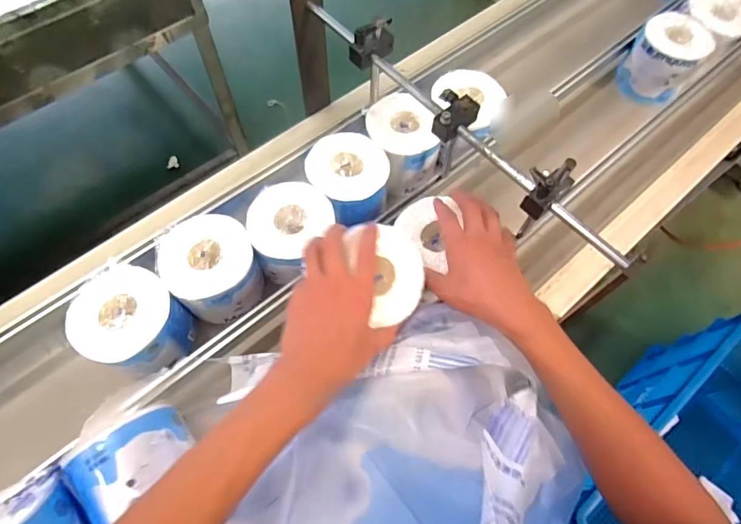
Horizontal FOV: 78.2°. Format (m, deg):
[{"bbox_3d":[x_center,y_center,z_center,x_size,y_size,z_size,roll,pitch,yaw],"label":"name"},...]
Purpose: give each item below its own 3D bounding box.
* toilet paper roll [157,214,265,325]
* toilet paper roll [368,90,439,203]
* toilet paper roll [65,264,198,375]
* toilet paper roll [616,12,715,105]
[{"bbox_3d":[-0.205,0.011,0.602,0.108,0.095,0.109,1,64,-2],"label":"toilet paper roll"},{"bbox_3d":[0.047,-0.170,0.695,0.096,0.102,0.126,-25,68,-14],"label":"toilet paper roll"},{"bbox_3d":[-0.294,0.078,0.568,0.119,0.097,0.114,1,64,-2],"label":"toilet paper roll"},{"bbox_3d":[0.520,-0.359,0.815,0.105,0.119,0.109,1,64,-2],"label":"toilet paper roll"}]

